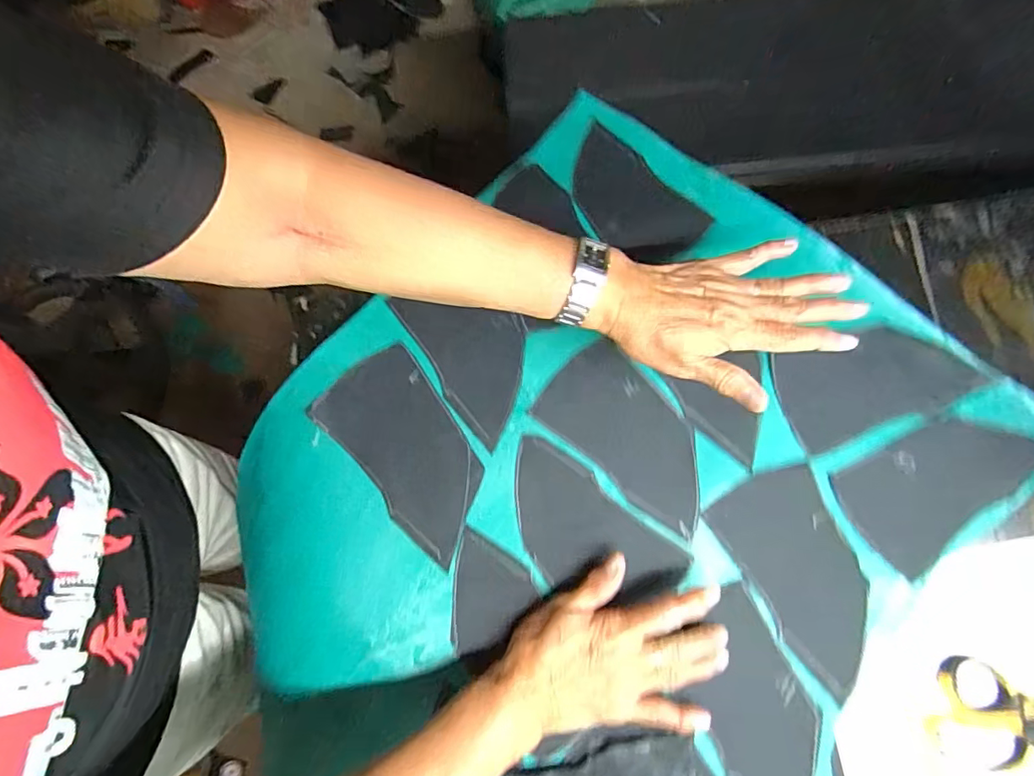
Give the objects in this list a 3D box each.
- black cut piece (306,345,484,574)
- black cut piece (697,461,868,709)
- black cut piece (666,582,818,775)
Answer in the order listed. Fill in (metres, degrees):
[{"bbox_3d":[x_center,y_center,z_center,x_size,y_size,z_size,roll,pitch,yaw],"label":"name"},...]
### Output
[{"bbox_3d":[-0.088,0.049,0.432,0.091,0.004,0.172,-42,81,-7],"label":"black cut piece"},{"bbox_3d":[0.226,0.144,0.404,0.087,0.005,0.158,-30,80,-5],"label":"black cut piece"},{"bbox_3d":[0.183,0.242,0.396,0.078,0.013,0.172,-8,80,0],"label":"black cut piece"}]

